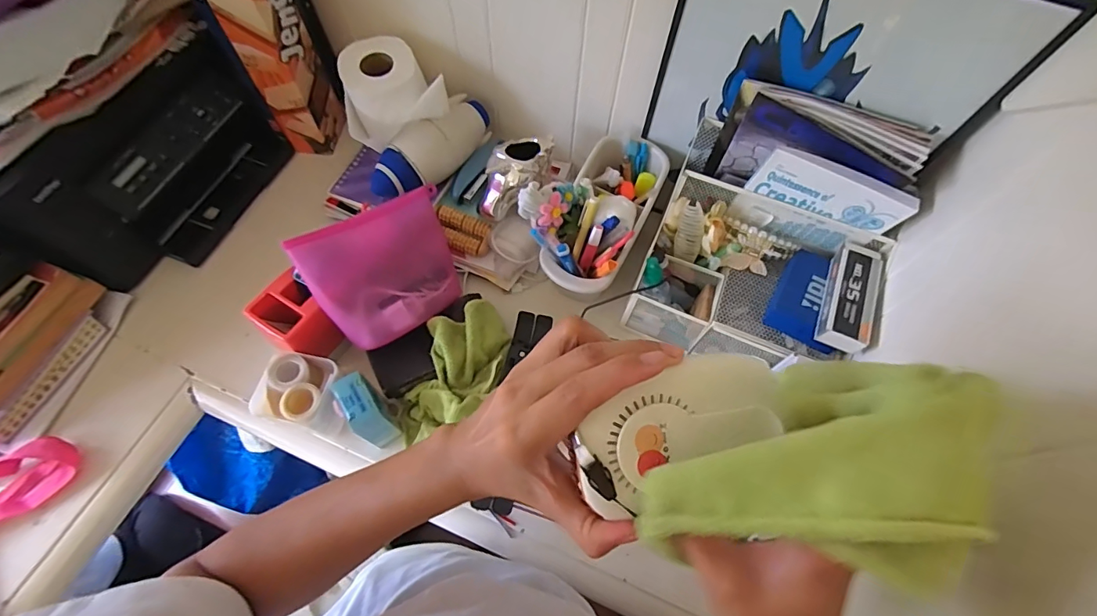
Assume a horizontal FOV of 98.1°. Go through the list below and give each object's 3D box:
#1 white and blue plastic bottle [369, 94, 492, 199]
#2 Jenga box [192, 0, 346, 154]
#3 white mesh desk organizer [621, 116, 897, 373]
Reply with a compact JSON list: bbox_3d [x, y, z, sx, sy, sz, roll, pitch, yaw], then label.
[{"bbox_3d":[-0.163,-0.232,0.666,0.078,0.061,0.197,30,66,12],"label":"white and blue plastic bottle"},{"bbox_3d":[-0.377,-0.348,0.665,0.085,0.266,0.086,7,63,1],"label":"Jenga box"},{"bbox_3d":[0.256,-0.055,0.602,0.251,0.149,0.210,22,64,9],"label":"white mesh desk organizer"}]

